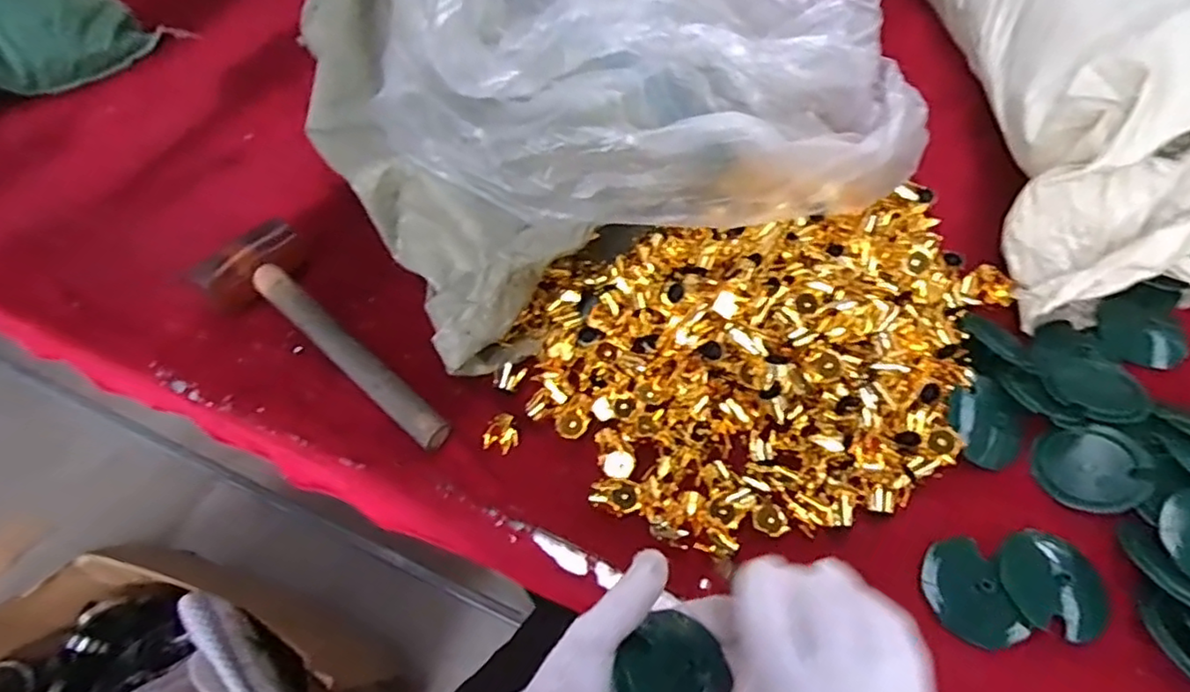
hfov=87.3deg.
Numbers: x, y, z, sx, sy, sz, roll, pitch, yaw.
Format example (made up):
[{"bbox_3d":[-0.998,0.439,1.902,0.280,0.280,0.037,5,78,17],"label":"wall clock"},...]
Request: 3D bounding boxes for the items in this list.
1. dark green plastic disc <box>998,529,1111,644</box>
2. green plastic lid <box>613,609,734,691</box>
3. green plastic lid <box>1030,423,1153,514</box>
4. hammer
[{"bbox_3d":[0.334,0.174,0.455,0.076,0.015,0.075,-1,57,2],"label":"dark green plastic disc"},{"bbox_3d":[0.050,0.210,0.392,0.068,0.013,0.066,32,64,21],"label":"green plastic lid"},{"bbox_3d":[0.391,0.096,0.493,0.074,0.008,0.068,-8,60,15],"label":"green plastic lid"},{"bbox_3d":[-0.247,-0.004,0.571,0.304,0.050,0.093,38,66,23],"label":"hammer"}]

